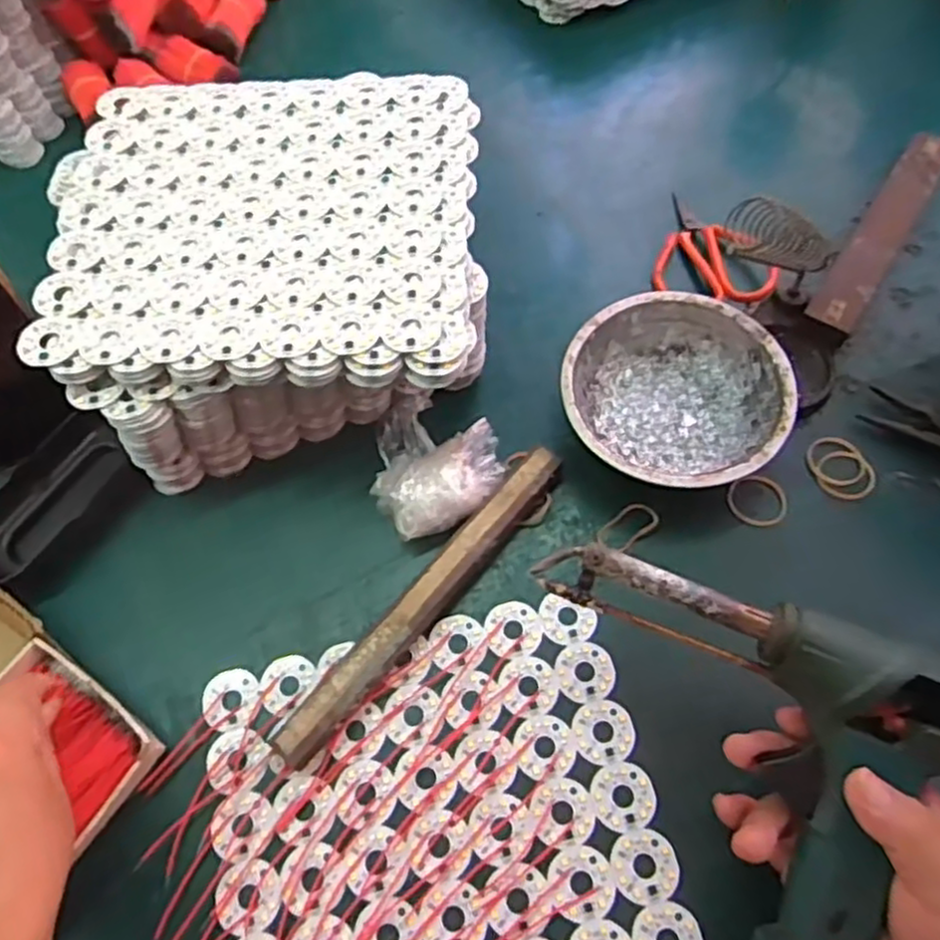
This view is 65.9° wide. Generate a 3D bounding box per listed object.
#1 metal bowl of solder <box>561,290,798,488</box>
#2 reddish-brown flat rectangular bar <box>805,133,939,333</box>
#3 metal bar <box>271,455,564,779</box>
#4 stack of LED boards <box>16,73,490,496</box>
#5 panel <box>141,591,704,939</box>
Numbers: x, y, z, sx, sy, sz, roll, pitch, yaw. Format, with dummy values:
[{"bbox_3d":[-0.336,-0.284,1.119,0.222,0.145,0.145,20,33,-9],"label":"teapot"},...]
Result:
[{"bbox_3d":[0.120,-0.044,0.431,0.125,0.037,0.125,-1,64,2],"label":"metal bowl of solder"},{"bbox_3d":[0.279,-0.162,0.493,0.030,0.027,0.198,31,69,16],"label":"reddish-brown flat rectangular bar"},{"bbox_3d":[-0.024,0.069,0.400,0.025,0.019,0.214,37,71,18],"label":"metal bar"},{"bbox_3d":[-0.112,-0.123,0.446,0.237,0.096,0.232,-7,64,-1],"label":"stack of LED boards"},{"bbox_3d":[-0.022,0.190,0.341,0.231,0.006,0.223,-13,64,-4],"label":"panel"}]

